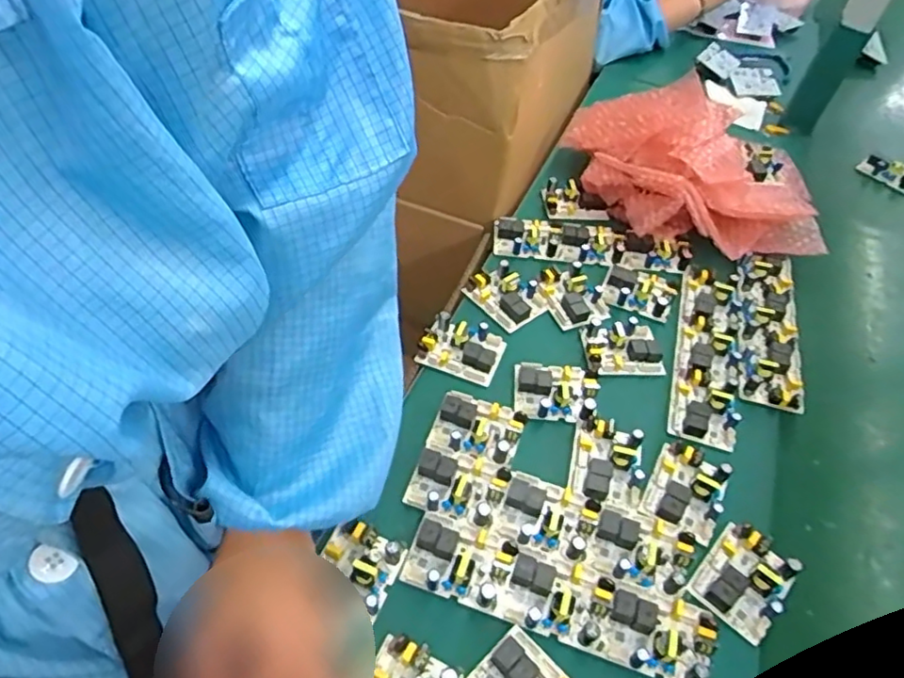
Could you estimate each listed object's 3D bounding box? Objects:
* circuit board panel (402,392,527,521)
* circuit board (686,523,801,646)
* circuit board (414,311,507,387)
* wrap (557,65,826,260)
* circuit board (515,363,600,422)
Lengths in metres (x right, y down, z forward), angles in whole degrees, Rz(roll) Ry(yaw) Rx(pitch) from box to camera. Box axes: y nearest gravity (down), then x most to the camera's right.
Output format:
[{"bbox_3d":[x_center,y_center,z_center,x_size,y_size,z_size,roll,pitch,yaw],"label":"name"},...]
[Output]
[{"bbox_3d":[0.015,0.101,0.559,0.078,0.016,0.120,18,50,7],"label":"circuit board panel"},{"bbox_3d":[0.236,0.193,0.508,0.061,0.025,0.079,38,55,22],"label":"circuit board"},{"bbox_3d":[0.010,0.004,0.642,0.082,0.021,0.069,19,50,8],"label":"circuit board"},{"bbox_3d":[0.315,-0.229,0.817,0.333,0.103,0.272,17,50,7],"label":"wrap"},{"bbox_3d":[0.103,0.050,0.615,0.078,0.019,0.056,8,49,-1],"label":"circuit board"}]

